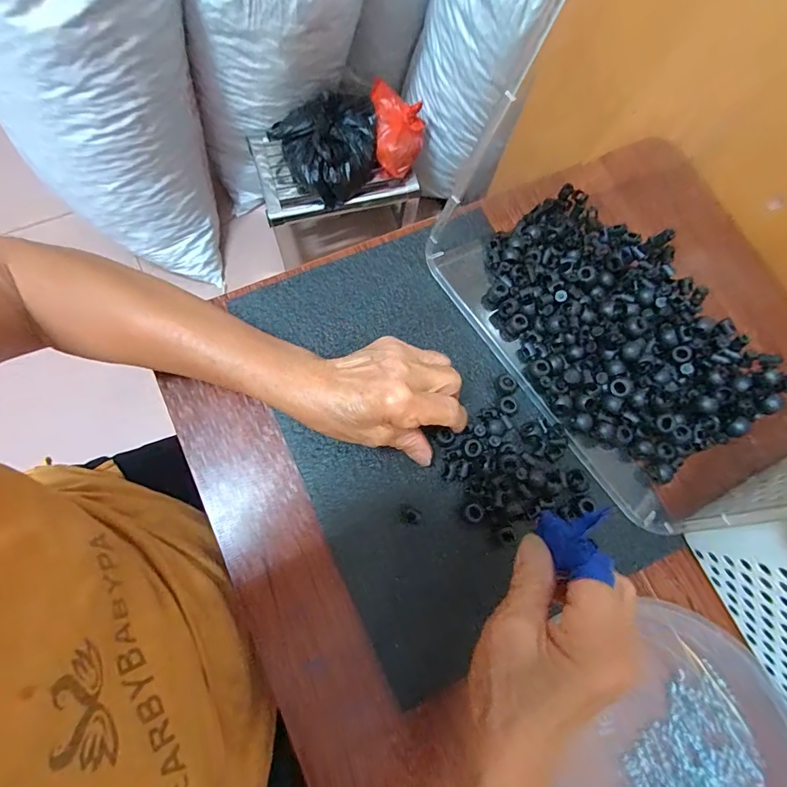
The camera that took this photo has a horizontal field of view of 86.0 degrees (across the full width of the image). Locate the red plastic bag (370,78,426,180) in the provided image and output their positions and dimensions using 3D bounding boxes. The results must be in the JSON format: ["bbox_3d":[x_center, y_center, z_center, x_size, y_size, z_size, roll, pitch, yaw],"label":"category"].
[{"bbox_3d":[0.009,-0.490,0.773,0.089,0.058,0.165,-6,86,2],"label":"red plastic bag"}]

